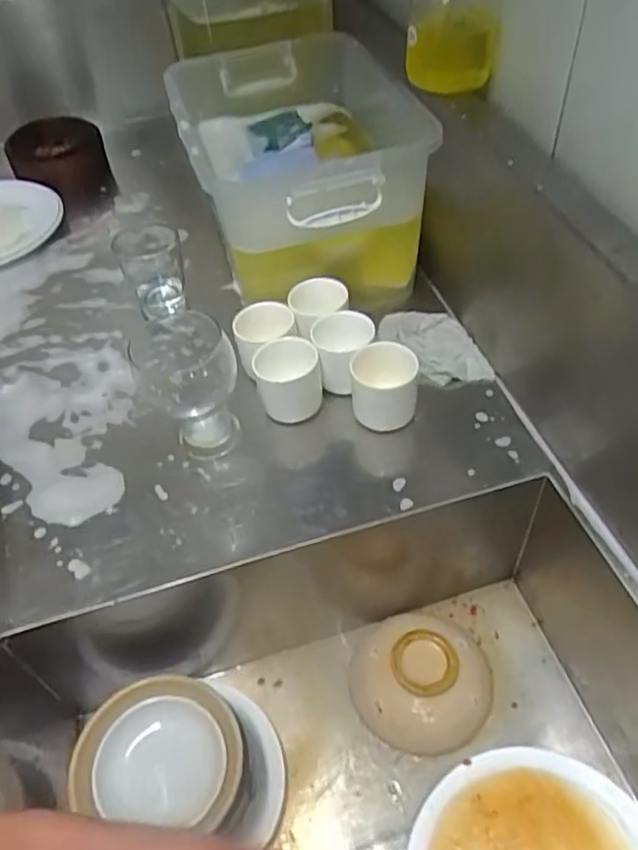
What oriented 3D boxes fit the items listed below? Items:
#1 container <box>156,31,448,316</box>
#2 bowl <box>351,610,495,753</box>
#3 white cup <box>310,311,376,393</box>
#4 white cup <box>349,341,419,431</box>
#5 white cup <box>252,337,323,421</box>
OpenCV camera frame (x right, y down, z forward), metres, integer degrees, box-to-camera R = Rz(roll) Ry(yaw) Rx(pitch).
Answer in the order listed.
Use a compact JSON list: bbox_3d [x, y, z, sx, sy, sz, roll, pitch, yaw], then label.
[{"bbox_3d":[-0.020,-0.326,0.799,0.262,0.182,0.390,-7,48,-2],"label":"container"},{"bbox_3d":[0.105,0.254,0.662,0.139,0.051,0.133,-2,48,2],"label":"bowl"},{"bbox_3d":[0.026,-0.072,0.677,0.063,0.068,0.068,-5,48,-1],"label":"white cup"},{"bbox_3d":[0.064,-0.034,0.639,0.061,0.083,0.058,-2,50,3],"label":"white cup"},{"bbox_3d":[-0.032,-0.046,0.662,0.064,0.076,0.056,-13,48,-8],"label":"white cup"}]

